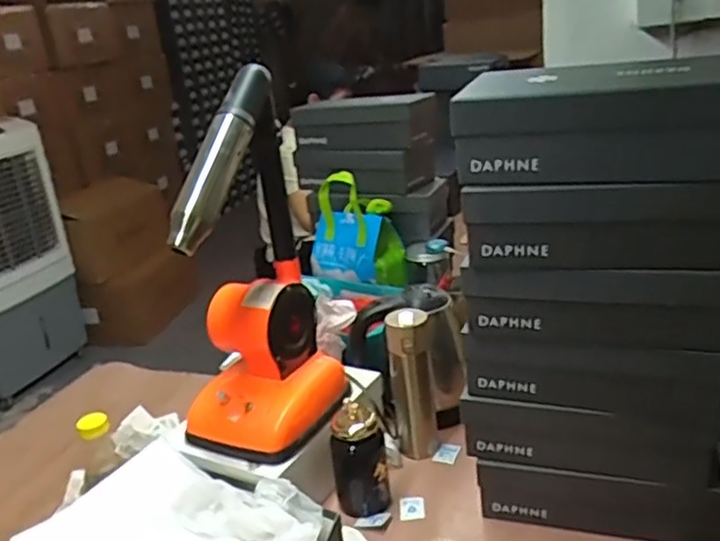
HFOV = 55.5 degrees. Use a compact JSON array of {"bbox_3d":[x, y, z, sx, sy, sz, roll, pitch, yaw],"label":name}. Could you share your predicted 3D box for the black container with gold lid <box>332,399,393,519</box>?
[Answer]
[{"bbox_3d":[-0.001,0.263,0.980,0.078,0.156,0.077,-9,21,-8],"label":"black container with gold lid"}]

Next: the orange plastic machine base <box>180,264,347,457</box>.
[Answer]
[{"bbox_3d":[-0.138,0.136,1.001,0.183,0.220,0.206,4,23,25],"label":"orange plastic machine base"}]

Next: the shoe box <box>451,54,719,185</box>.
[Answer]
[{"bbox_3d":[0.265,-0.168,0.754,0.303,0.107,0.175,1,22,18],"label":"shoe box"}]

